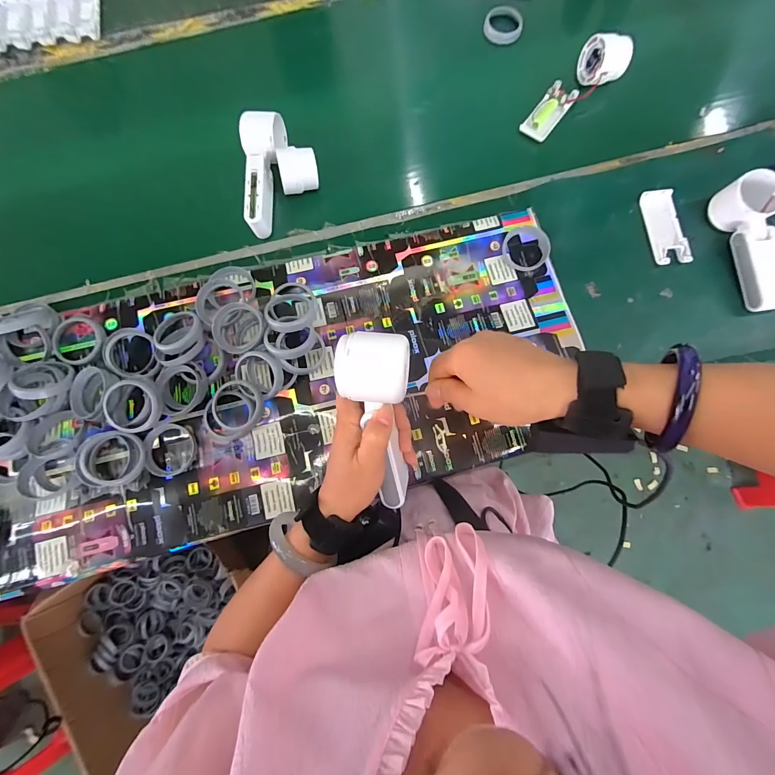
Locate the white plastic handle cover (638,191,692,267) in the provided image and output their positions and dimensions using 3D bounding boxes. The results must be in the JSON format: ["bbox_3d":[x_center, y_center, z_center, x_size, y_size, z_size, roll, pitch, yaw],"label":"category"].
[{"bbox_3d":[0.367,-0.211,0.469,0.046,0.016,0.102,-5,77,-2],"label":"white plastic handle cover"}]

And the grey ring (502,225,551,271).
[{"bbox_3d":[0.183,-0.185,0.466,0.060,0.013,0.061,0,77,-1],"label":"grey ring"}]

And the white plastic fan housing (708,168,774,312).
[{"bbox_3d":[0.460,-0.179,0.433,0.045,0.052,0.164,-9,78,-3],"label":"white plastic fan housing"}]

